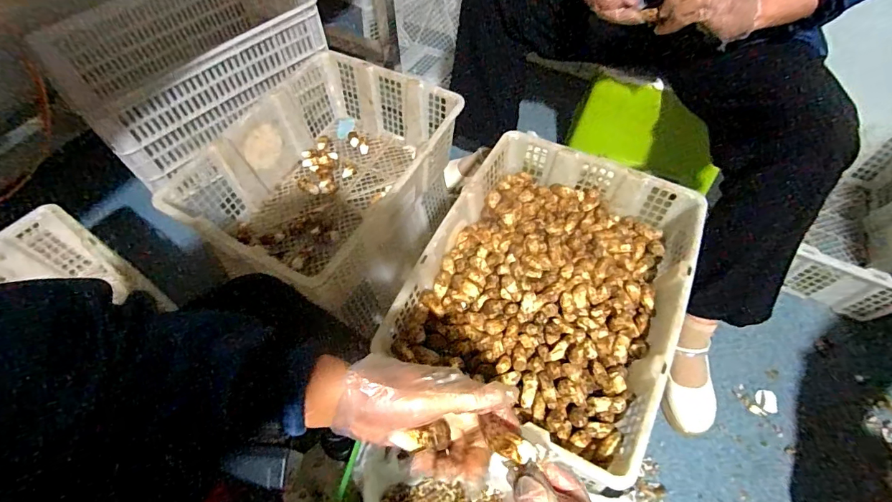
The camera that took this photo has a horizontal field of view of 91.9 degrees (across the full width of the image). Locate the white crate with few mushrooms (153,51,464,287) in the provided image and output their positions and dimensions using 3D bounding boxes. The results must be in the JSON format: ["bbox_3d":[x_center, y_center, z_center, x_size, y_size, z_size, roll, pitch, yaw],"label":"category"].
[{"bbox_3d":[-0.218,-0.159,0.857,0.361,0.178,0.441,24,62,16],"label":"white crate with few mushrooms"}]

